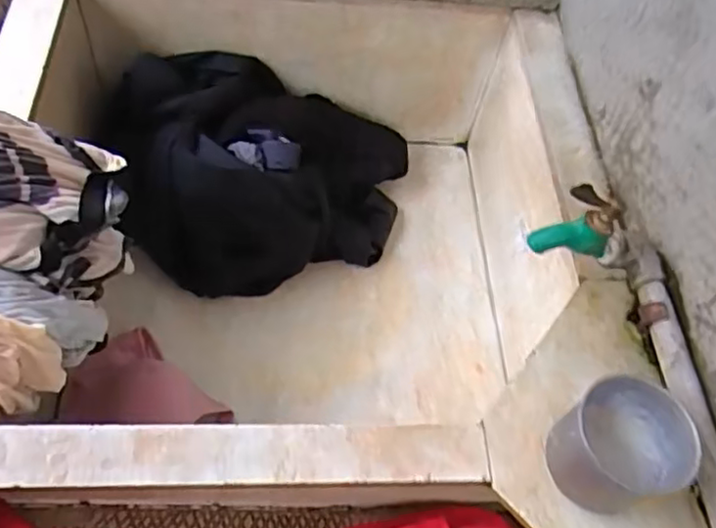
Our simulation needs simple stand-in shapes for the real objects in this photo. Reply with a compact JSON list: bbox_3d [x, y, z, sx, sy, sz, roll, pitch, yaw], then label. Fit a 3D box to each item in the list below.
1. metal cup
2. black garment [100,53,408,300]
[{"bbox_3d":[0.162,0.118,0.418,0.074,0.065,0.069,2,57,-3],"label":"metal cup"},{"bbox_3d":[-0.092,-0.105,0.724,0.298,0.144,0.215,-9,58,-11],"label":"black garment"}]

